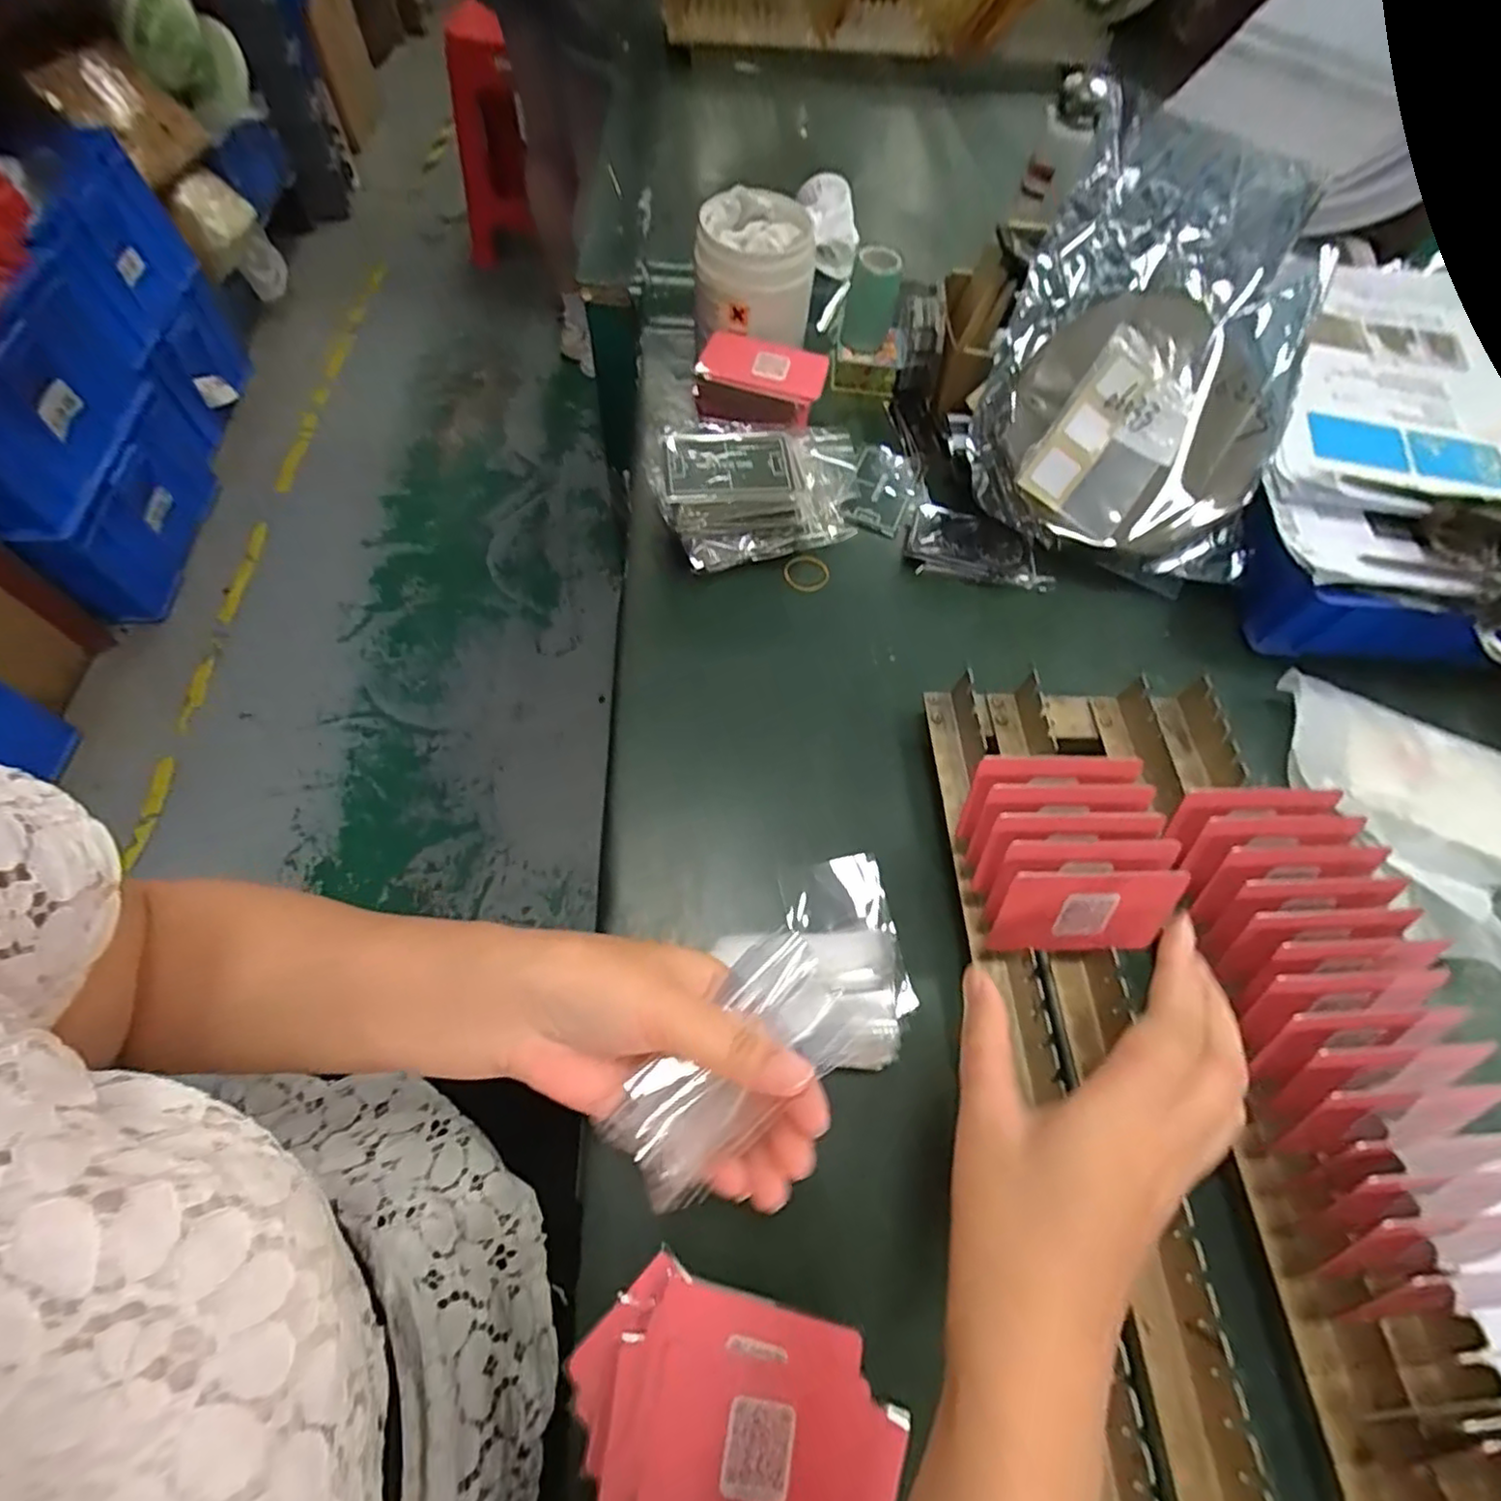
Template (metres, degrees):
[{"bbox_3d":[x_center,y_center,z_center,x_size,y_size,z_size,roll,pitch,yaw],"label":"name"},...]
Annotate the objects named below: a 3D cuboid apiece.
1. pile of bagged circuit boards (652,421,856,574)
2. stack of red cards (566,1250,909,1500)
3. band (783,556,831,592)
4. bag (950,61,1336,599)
[{"bbox_3d":[0.006,-0.185,0.469,0.135,0.068,0.093,-13,68,-10],"label":"pile of bagged circuit boards"},{"bbox_3d":[-0.006,0.271,0.262,0.132,0.019,0.082,18,63,4],"label":"stack of red cards"},{"bbox_3d":[0.041,-0.129,0.479,0.032,0.004,0.032,2,63,-4],"label":"band"},{"bbox_3d":[0.281,-0.277,0.463,0.207,0.071,0.279,17,98,10],"label":"bag"}]

